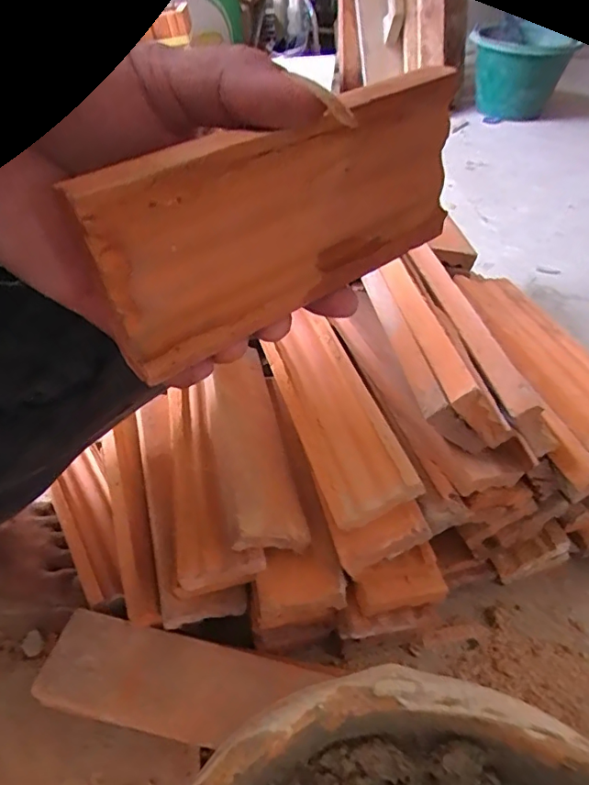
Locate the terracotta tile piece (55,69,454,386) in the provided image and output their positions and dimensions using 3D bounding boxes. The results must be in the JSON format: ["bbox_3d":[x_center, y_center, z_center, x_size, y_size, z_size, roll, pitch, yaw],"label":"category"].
[{"bbox_3d":[0.003,-0.060,0.176,0.141,0.061,0.020,-32,54,-27],"label":"terracotta tile piece"}]

